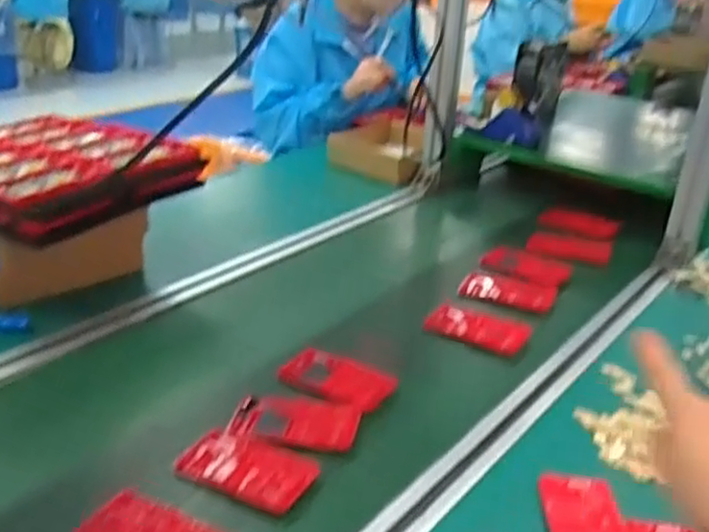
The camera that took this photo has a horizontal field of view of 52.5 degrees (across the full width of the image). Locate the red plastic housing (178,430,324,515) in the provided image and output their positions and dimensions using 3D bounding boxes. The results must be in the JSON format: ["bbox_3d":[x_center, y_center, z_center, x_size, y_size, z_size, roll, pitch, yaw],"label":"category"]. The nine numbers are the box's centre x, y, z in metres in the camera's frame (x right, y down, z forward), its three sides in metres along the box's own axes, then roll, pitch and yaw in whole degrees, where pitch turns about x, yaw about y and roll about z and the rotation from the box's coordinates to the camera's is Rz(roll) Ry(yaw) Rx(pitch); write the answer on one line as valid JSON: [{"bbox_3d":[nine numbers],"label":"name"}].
[{"bbox_3d":[-0.096,0.180,0.645,0.117,0.005,0.066,14,30,22],"label":"red plastic housing"}]

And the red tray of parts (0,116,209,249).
[{"bbox_3d":[-0.392,-0.126,0.901,0.317,0.059,0.262,16,30,28],"label":"red tray of parts"}]

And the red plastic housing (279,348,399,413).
[{"bbox_3d":[-0.019,0.122,0.772,0.120,0.009,0.076,15,30,22],"label":"red plastic housing"}]

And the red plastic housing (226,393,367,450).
[{"bbox_3d":[-0.057,0.150,0.705,0.120,0.007,0.076,8,28,10],"label":"red plastic housing"}]

